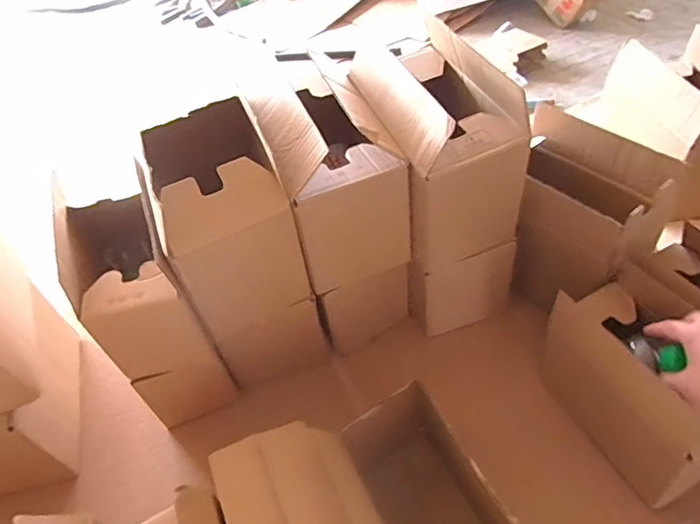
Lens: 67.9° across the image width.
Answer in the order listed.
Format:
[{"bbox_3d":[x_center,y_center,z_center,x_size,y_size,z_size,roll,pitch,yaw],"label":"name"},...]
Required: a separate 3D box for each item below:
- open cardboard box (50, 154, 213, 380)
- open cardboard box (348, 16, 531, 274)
[{"bbox_3d":[-0.267,0.004,0.614,0.105,0.174,0.232,-24,50,-16],"label":"open cardboard box"},{"bbox_3d":[0.106,-0.134,0.643,0.132,0.223,0.222,-17,49,-10],"label":"open cardboard box"}]

